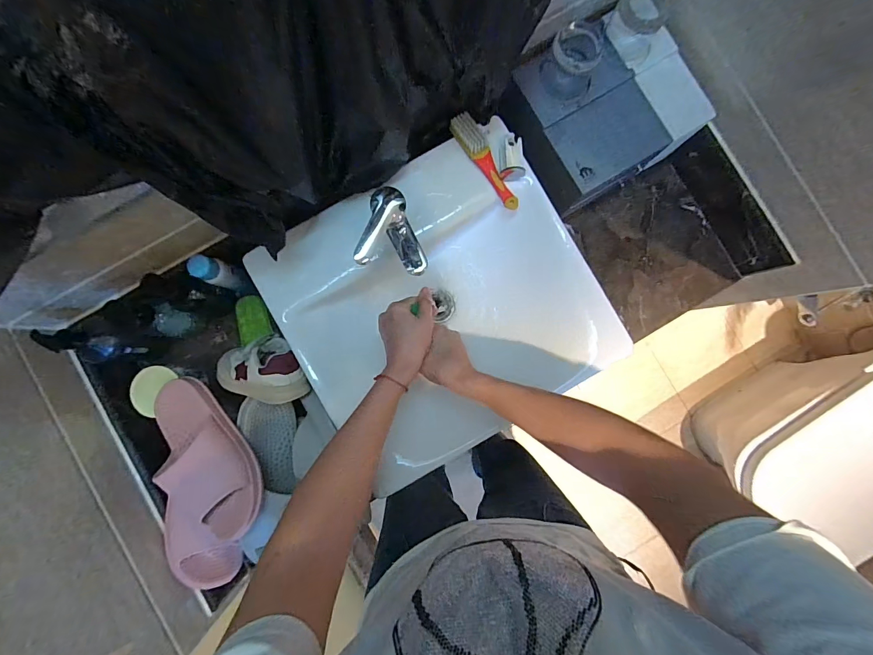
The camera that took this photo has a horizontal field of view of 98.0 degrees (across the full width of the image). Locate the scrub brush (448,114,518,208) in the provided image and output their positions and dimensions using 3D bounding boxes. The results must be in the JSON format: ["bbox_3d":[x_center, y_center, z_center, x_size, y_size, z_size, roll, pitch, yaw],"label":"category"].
[{"bbox_3d":[0.079,-0.252,0.578,0.034,0.033,0.156,-37,88,-2],"label":"scrub brush"}]

